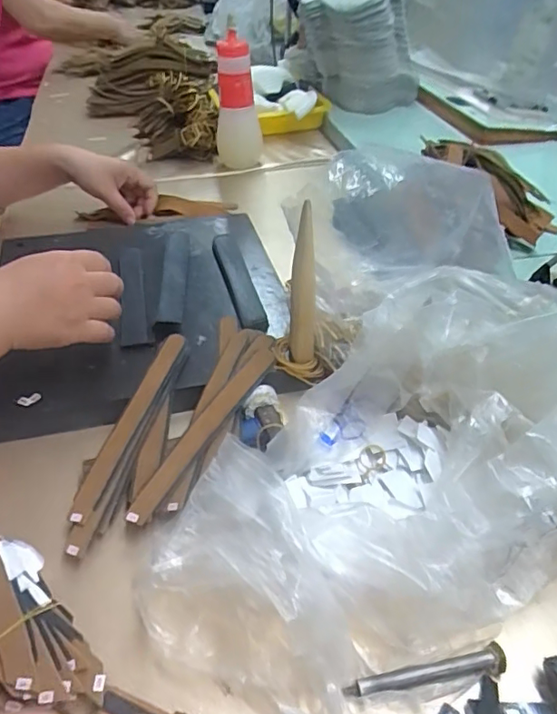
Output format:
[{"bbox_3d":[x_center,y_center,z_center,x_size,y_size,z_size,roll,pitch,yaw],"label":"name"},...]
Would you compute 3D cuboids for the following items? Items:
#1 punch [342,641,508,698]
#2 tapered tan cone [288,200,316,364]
[{"bbox_3d":[0.086,0.183,0.321,0.093,0.011,0.013,-7,41,-8],"label":"punch"},{"bbox_3d":[0.021,-0.052,0.458,0.022,0.145,0.021,3,41,4],"label":"tapered tan cone"}]

